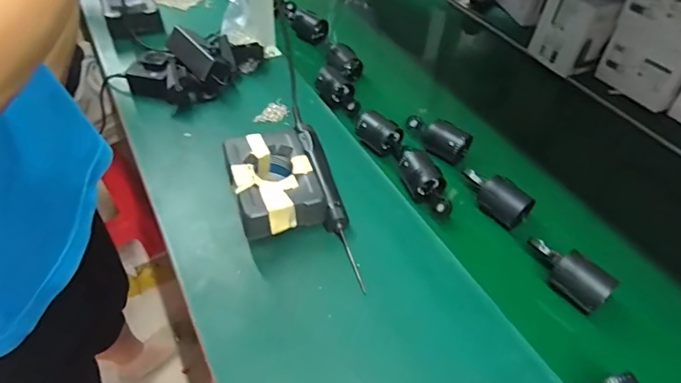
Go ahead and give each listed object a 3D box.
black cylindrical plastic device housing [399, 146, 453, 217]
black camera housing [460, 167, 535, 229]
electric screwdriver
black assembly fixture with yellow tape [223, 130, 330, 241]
[{"bbox_3d":[0.133,-0.012,0.688,0.050,0.044,0.121,-22,69,-22],"label":"black cylindrical plastic device housing"},{"bbox_3d":[0.231,0.003,0.681,0.051,0.053,0.119,-24,50,-23],"label":"black camera housing"},{"bbox_3d":[-0.017,0.008,0.648,0.032,0.053,0.279,-10,45,-11],"label":"electric screwdriver"},{"bbox_3d":[-0.095,-0.012,0.643,0.114,0.072,0.164,-13,46,-14],"label":"black assembly fixture with yellow tape"}]

